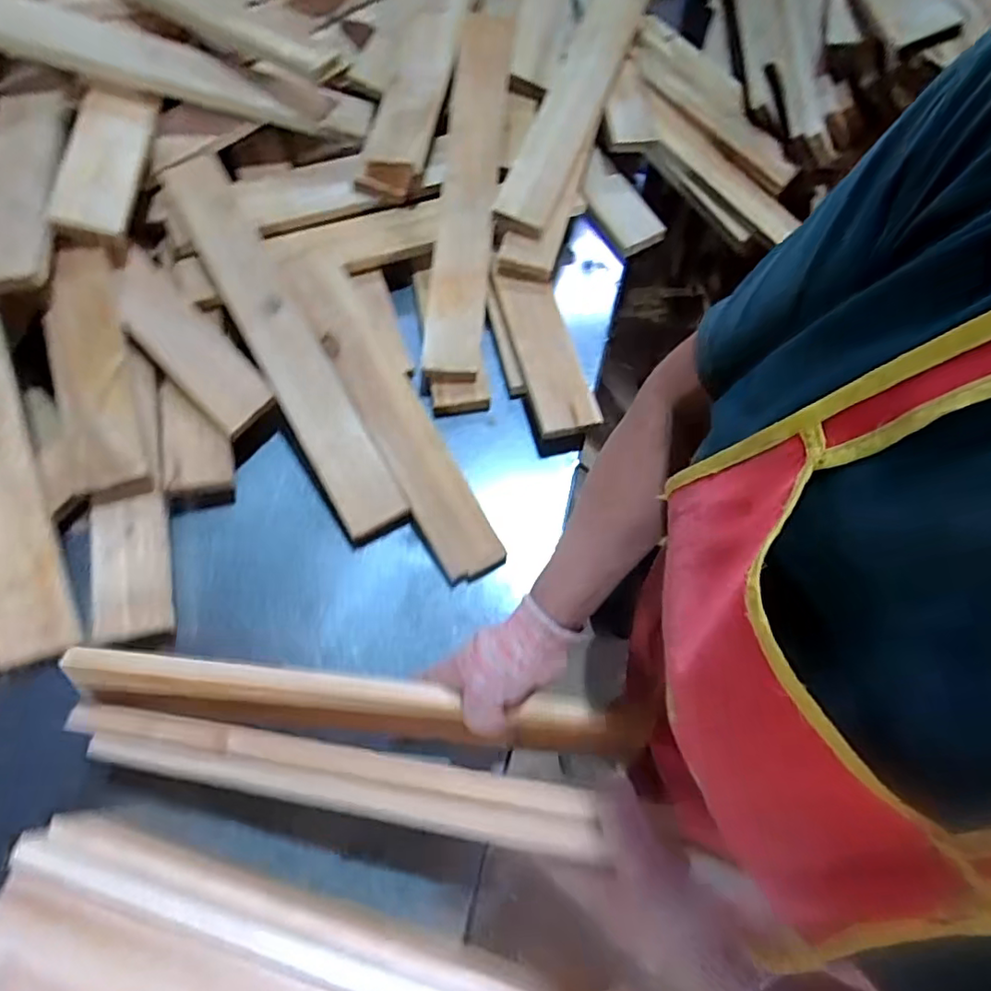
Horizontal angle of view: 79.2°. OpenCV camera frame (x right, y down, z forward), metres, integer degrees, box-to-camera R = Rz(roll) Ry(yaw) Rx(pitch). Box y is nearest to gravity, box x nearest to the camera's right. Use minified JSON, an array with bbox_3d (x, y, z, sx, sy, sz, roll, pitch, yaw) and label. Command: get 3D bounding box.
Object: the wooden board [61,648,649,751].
[{"bbox_3d":[-0.124,0.189,0.535,0.498,0.069,0.019,4,25,3],"label":"wooden board"}]

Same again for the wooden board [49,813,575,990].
[{"bbox_3d":[-0.116,0.352,0.492,0.510,0.075,0.022,16,68,5],"label":"wooden board"}]

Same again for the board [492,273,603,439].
[{"bbox_3d":[0.062,-0.180,0.737,0.075,0.020,0.233,-14,69,-6],"label":"board"}]

